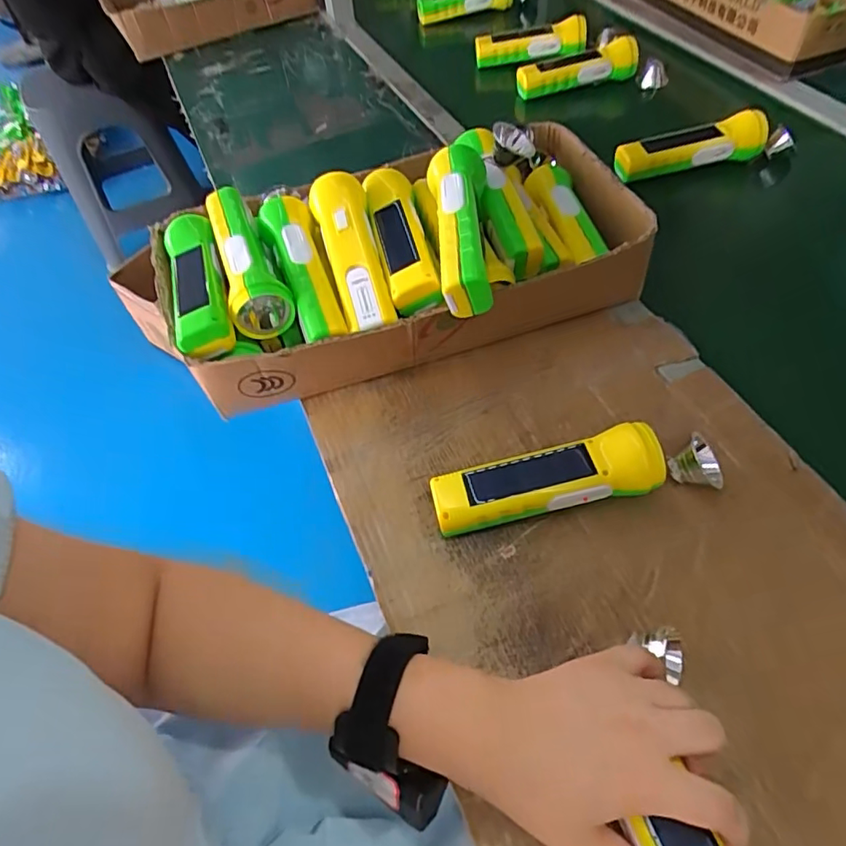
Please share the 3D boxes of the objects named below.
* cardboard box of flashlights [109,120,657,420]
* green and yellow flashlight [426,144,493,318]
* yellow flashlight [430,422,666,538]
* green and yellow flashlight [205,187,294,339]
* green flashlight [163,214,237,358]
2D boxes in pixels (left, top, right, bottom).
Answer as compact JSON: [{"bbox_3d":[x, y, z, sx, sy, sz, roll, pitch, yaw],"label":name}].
[{"bbox_3d":[-0.021,-0.159,0.521,0.435,0.122,0.244,-14,54,-5],"label":"cardboard box of flashlights"},{"bbox_3d":[0.030,-0.175,0.473,0.051,0.051,0.191,-1,54,4],"label":"green and yellow flashlight"},{"bbox_3d":[0.089,0.044,0.405,0.161,0.049,0.042,-10,54,-2],"label":"yellow flashlight"},{"bbox_3d":[-0.157,-0.148,0.497,0.051,0.051,0.158,-18,55,-8],"label":"green and yellow flashlight"},{"bbox_3d":[-0.197,-0.121,0.486,0.045,0.036,0.172,-18,55,-8],"label":"green flashlight"}]

